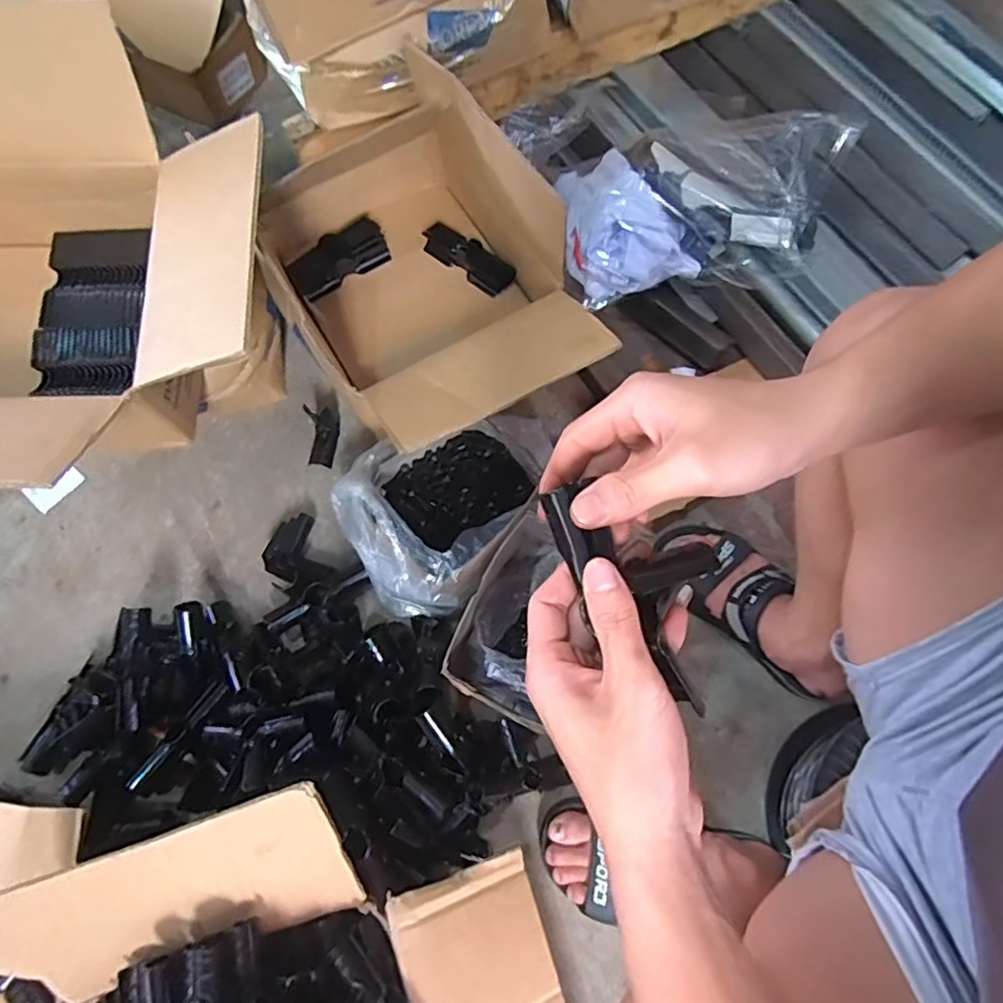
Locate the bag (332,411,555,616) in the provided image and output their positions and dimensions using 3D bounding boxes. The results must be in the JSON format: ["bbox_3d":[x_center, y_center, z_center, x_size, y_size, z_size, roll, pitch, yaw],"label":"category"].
[{"bbox_3d":[-0.072,-0.010,0.730,0.194,0.101,0.274,34,76,11],"label":"bag"}]

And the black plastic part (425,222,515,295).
[{"bbox_3d":[-0.045,-0.331,0.835,0.136,0.033,0.047,34,76,11],"label":"black plastic part"}]

